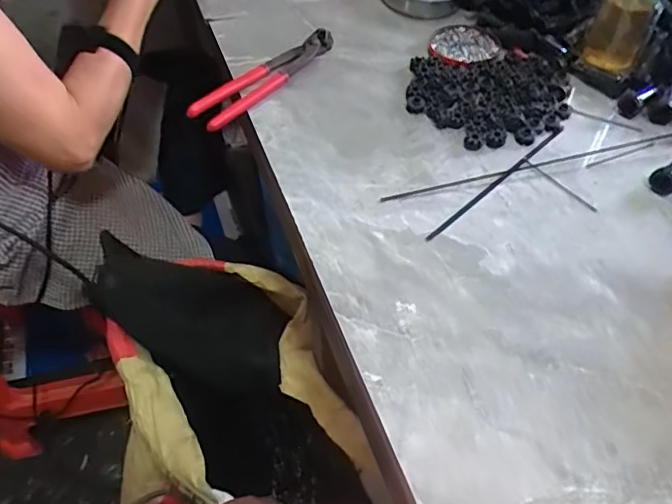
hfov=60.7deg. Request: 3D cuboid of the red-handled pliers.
[{"bbox_3d":[-0.076,-0.196,0.628,0.047,0.017,0.199,31,57,24],"label":"red-handled pliers"}]

